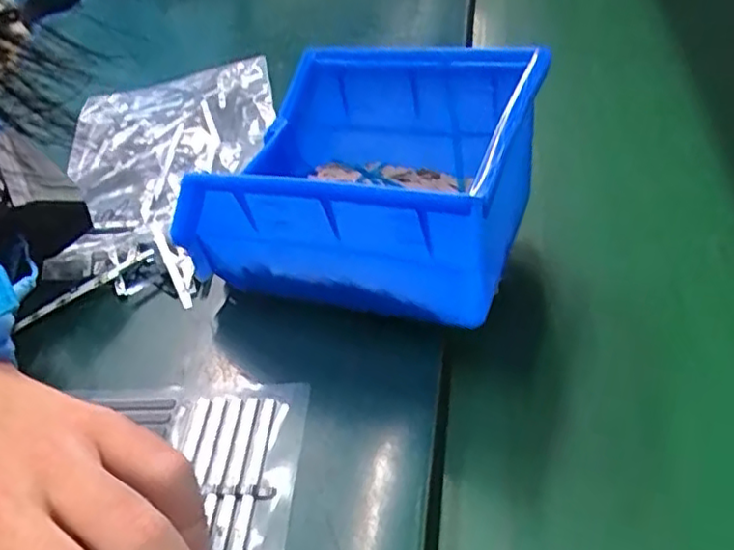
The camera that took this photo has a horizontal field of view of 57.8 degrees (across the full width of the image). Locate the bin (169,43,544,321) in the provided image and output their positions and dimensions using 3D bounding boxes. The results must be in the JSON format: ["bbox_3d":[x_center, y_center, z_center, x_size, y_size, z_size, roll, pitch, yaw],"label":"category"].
[{"bbox_3d":[-0.002,-0.039,0.296,0.133,0.079,0.107,9,45,20],"label":"bin"}]

